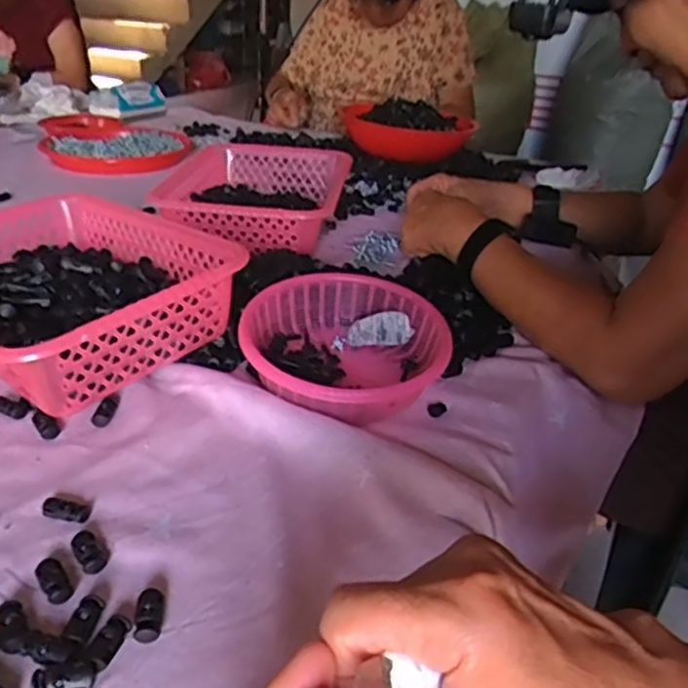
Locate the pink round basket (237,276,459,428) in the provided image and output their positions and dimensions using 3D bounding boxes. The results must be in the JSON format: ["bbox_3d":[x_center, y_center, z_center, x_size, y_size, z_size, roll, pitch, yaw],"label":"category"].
[{"bbox_3d":[-0.005,-0.001,0.570,0.158,0.057,0.157,5,29,-3],"label":"pink round basket"}]

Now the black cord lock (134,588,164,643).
[{"bbox_3d":[-0.103,0.143,0.358,0.013,0.009,0.027,0,30,-11],"label":"black cord lock"}]

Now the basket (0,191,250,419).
[{"bbox_3d":[-0.254,-0.048,0.591,0.287,0.095,0.207,25,34,33],"label":"basket"}]

